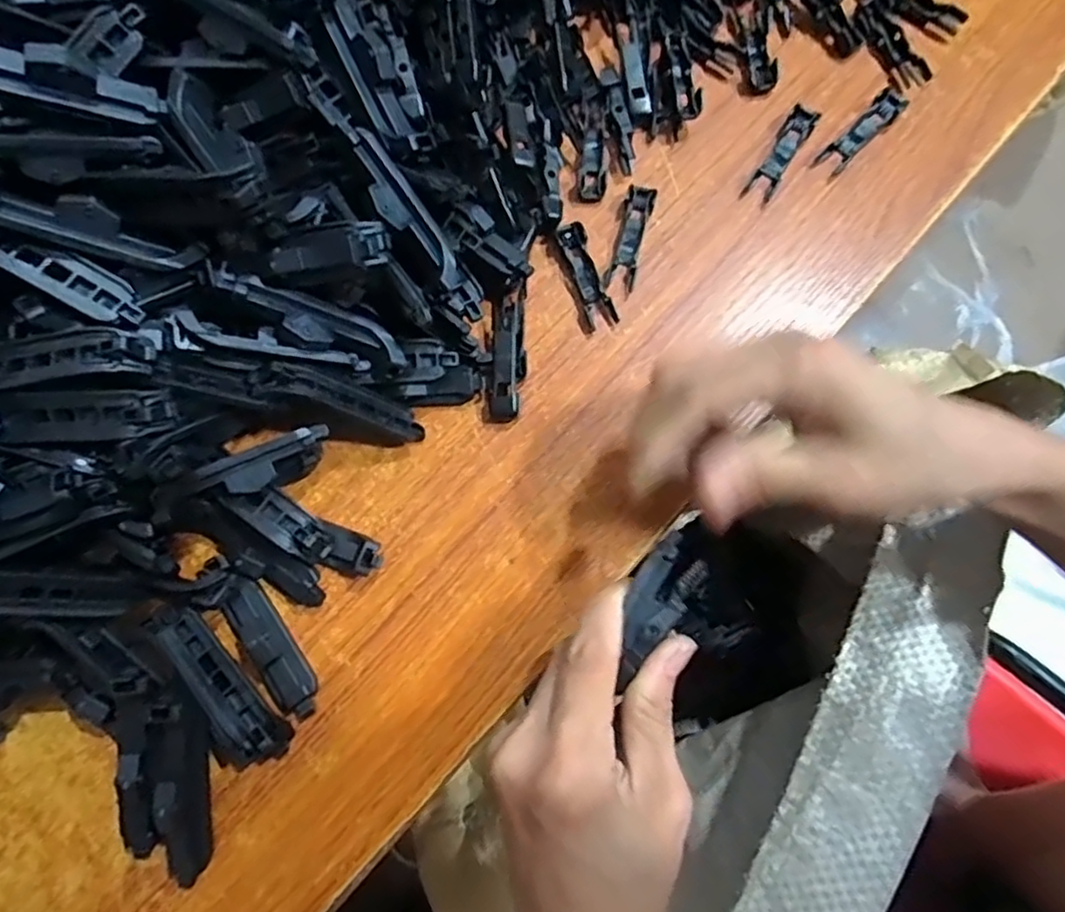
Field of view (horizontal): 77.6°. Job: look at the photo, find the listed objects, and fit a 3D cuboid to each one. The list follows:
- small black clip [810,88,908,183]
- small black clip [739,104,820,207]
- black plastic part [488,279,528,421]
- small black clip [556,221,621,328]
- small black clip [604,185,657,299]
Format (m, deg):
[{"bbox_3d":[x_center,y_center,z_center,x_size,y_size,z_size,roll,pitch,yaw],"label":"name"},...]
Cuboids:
[{"bbox_3d":[0.164,-0.162,0.329,0.061,0.006,0.014,-44,79,-8],"label":"small black clip"},{"bbox_3d":[0.124,-0.150,0.330,0.014,0.007,0.056,31,79,9],"label":"small black clip"},{"bbox_3d":[-0.011,-0.048,0.308,0.016,0.012,0.063,2,76,2],"label":"black plastic part"},{"bbox_3d":[0.027,-0.087,0.319,0.012,0.007,0.054,-22,76,-4],"label":"small black clip"},{"bbox_3d":[0.048,-0.106,0.323,0.014,0.007,0.055,14,77,5],"label":"small black clip"}]

